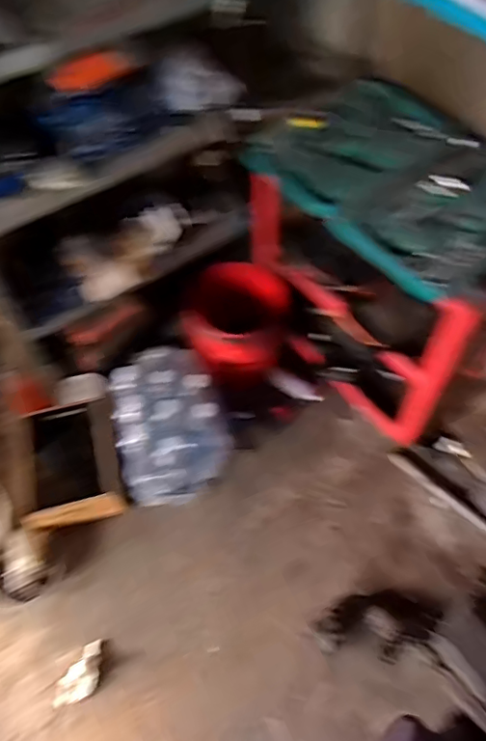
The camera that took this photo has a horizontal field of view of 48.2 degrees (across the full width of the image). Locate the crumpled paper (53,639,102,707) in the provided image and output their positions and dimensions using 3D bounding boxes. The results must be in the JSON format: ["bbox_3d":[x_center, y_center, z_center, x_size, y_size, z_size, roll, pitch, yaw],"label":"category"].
[{"bbox_3d":[-0.378,0.692,1.249,0.093,0.032,0.125,-3,58,0],"label":"crumpled paper"}]

